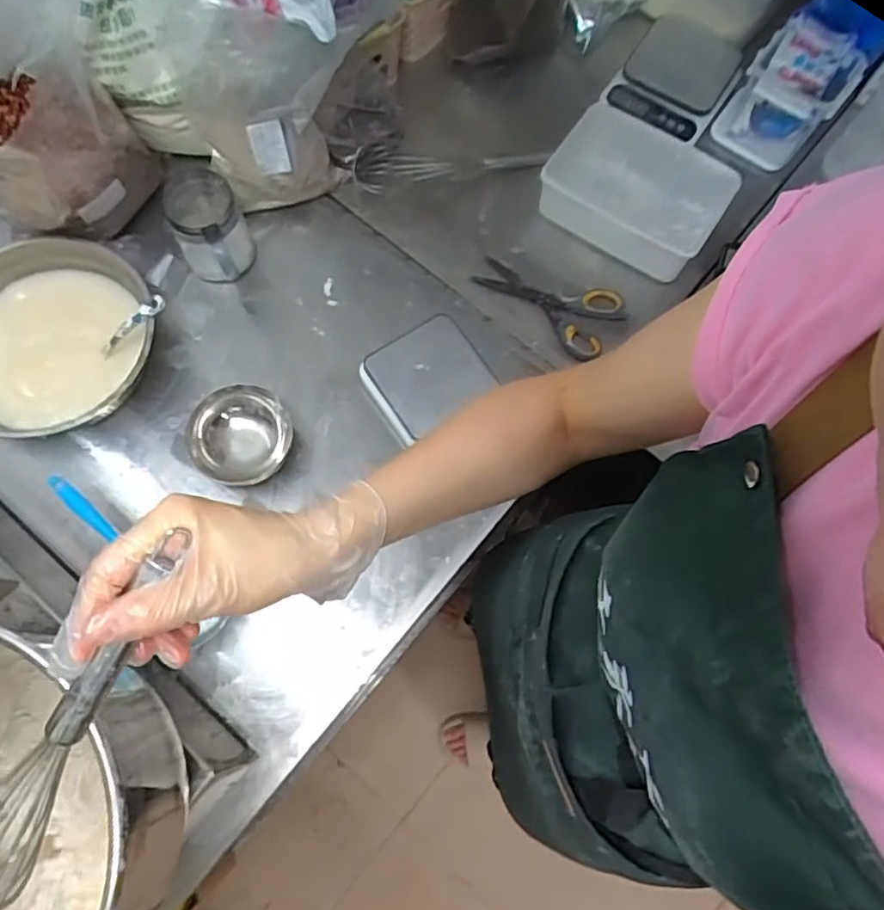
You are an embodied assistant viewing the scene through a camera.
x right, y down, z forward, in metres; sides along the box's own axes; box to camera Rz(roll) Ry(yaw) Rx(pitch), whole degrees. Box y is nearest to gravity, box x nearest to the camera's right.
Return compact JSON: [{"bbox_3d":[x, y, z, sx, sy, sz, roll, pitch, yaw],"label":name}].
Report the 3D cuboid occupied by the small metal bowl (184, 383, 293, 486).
[{"bbox_3d":[-0.226,-0.021,0.737,0.105,0.066,0.113,34,74,8],"label":"small metal bowl"}]

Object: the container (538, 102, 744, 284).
[{"bbox_3d":[0.255,-0.345,0.862,0.219,0.071,0.166,31,74,7],"label":"container"}]

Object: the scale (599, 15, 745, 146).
[{"bbox_3d":[0.326,-0.527,0.930,0.146,0.034,0.203,33,74,8],"label":"scale"}]

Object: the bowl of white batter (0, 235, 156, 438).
[{"bbox_3d":[-0.434,-0.120,0.747,0.221,0.084,0.235,34,74,8],"label":"bowl of white batter"}]

